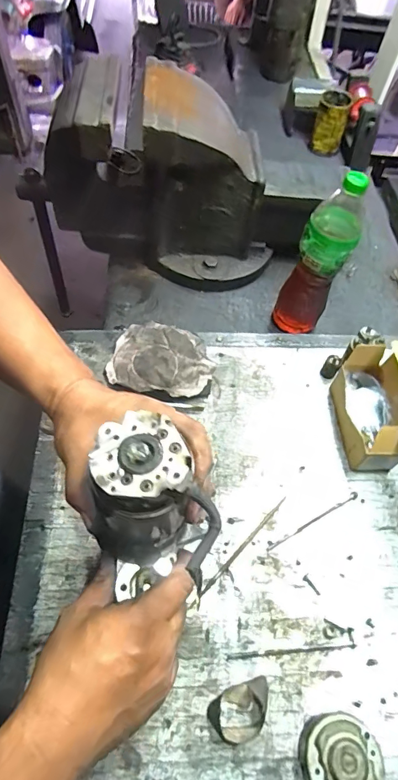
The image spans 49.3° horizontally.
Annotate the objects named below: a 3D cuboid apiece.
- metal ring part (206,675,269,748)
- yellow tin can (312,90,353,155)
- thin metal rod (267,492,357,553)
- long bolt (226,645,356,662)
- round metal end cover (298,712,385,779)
[{"bbox_3d":[0.043,0.323,0.432,0.064,0.020,0.045,-14,61,-13],"label":"metal ring part"},{"bbox_3d":[0.295,-0.599,0.980,0.069,0.112,0.077,16,59,5],"label":"yellow tin can"},{"bbox_3d":[0.147,0.166,0.549,0.144,0.004,0.008,-26,64,-19],"label":"thin metal rod"},{"bbox_3d":[0.101,0.284,0.470,0.141,0.004,0.006,-1,59,-6],"label":"long bolt"},{"bbox_3d":[0.135,0.353,0.413,0.073,0.035,0.071,2,59,-3],"label":"round metal end cover"}]

